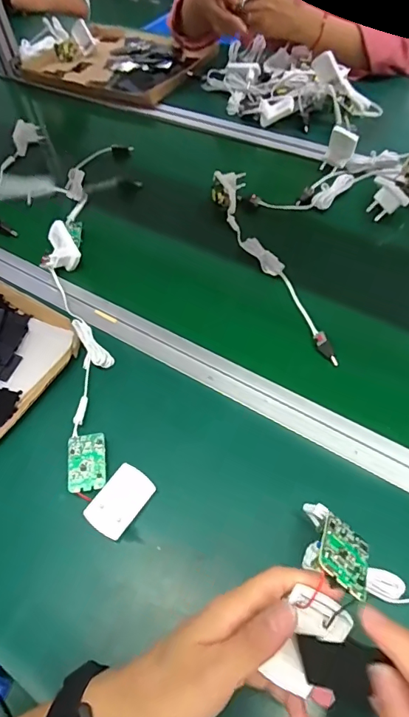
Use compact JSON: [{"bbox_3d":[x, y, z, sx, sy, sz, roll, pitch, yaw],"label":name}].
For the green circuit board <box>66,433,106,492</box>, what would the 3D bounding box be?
[{"bbox_3d":[-0.112,0.099,0.436,0.036,0.006,0.053,-3,62,-3],"label":"green circuit board"}]

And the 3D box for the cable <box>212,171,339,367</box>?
[{"bbox_3d":[0.076,-0.132,0.581,0.049,0.034,0.342,-15,54,-5],"label":"cable"}]

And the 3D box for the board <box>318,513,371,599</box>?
[{"bbox_3d":[0.089,0.123,0.289,0.035,0.004,0.051,40,28,5],"label":"board"}]

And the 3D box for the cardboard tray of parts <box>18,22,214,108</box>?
[{"bbox_3d":[-0.183,-0.649,0.997,0.404,0.035,0.330,30,62,24],"label":"cardboard tray of parts"}]

